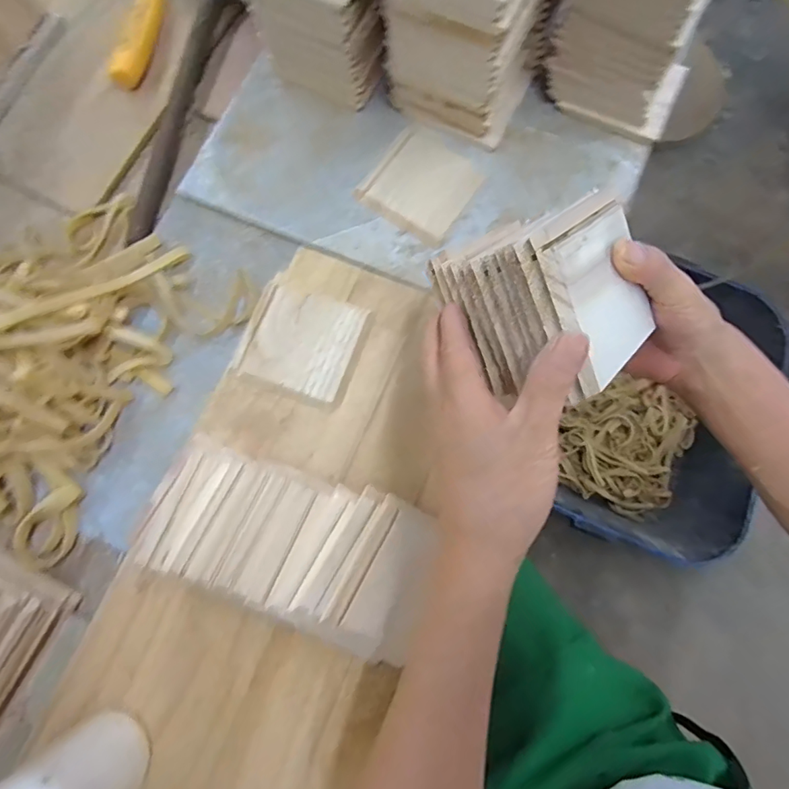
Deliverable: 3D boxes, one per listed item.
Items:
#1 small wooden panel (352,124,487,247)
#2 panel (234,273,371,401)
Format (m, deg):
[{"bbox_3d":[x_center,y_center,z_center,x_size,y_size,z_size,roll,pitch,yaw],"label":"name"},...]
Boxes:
[{"bbox_3d":[0.028,-0.198,0.446,0.090,0.016,0.093,34,78,6],"label":"small wooden panel"},{"bbox_3d":[-0.080,-0.049,0.412,0.092,0.010,0.090,20,77,4],"label":"panel"}]

